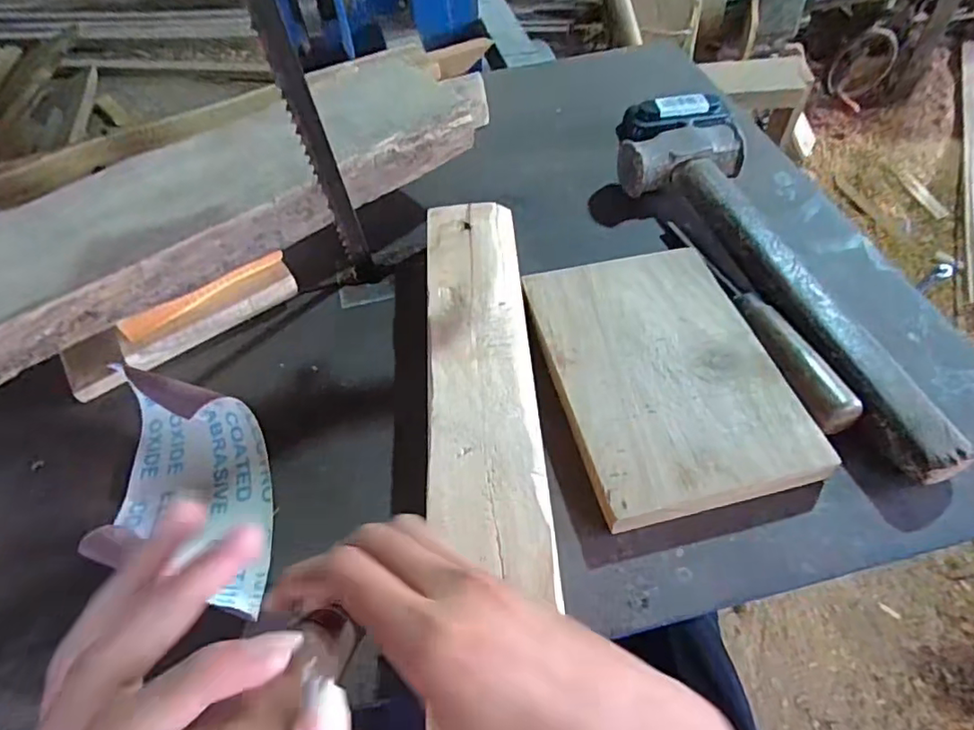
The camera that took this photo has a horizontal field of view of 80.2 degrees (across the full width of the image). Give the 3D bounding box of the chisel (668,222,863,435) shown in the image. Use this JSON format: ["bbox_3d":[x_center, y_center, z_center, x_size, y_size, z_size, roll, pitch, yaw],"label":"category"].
[{"bbox_3d":[0.196,-0.042,0.431,0.029,0.031,0.217,-14,53,-7],"label":"chisel"}]

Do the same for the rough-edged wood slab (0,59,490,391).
[{"bbox_3d":[-0.253,-0.109,0.438,0.566,0.052,0.135,-34,57,-20],"label":"rough-edged wood slab"}]

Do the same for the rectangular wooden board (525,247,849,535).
[{"bbox_3d":[0.121,-0.001,0.402,0.147,0.014,0.210,-12,52,-5],"label":"rectangular wooden board"}]

